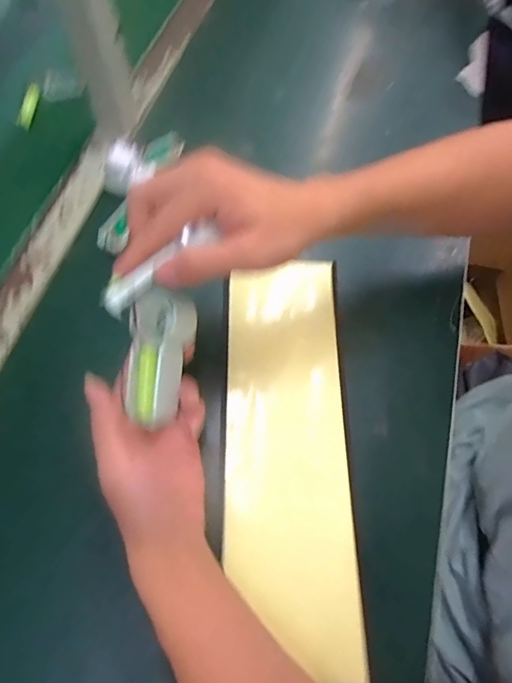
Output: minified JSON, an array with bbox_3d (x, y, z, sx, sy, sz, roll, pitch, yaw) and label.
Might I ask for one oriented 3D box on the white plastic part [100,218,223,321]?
[{"bbox_3d":[-0.064,-0.050,0.283,0.087,0.014,0.014,-41,71,-5],"label":"white plastic part"}]

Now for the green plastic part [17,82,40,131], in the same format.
[{"bbox_3d":[-0.282,-0.292,0.535,0.012,0.013,0.055,22,95,9],"label":"green plastic part"}]

